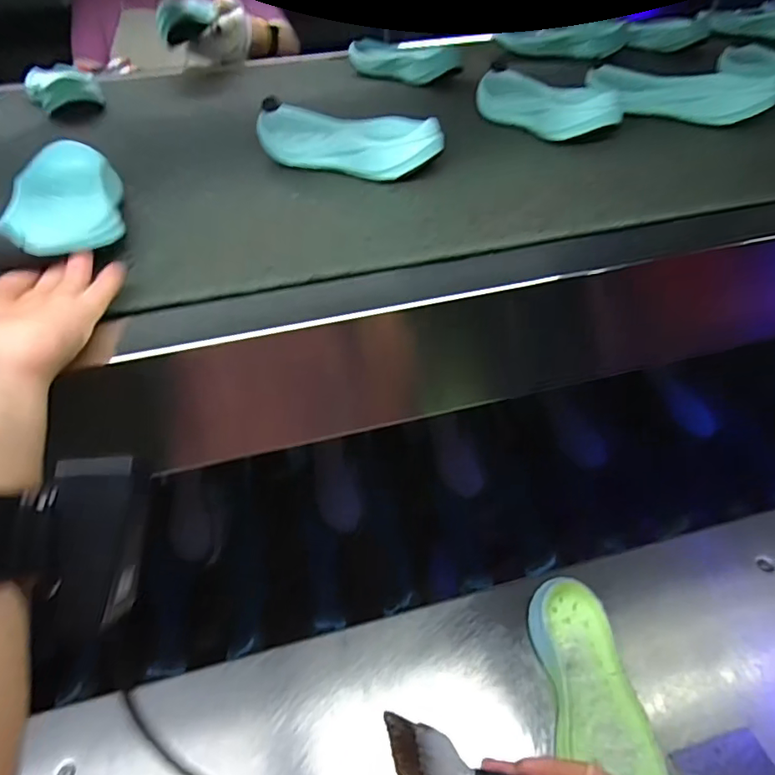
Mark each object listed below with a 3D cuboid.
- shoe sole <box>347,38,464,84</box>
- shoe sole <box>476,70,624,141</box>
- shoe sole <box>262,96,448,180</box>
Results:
[{"bbox_3d":[0.015,-0.466,0.741,0.069,0.036,0.187,-33,49,-29],"label":"shoe sole"},{"bbox_3d":[0.157,-0.297,0.550,0.062,0.043,0.182,-19,44,-16],"label":"shoe sole"},{"bbox_3d":[-0.047,-0.228,0.484,0.197,0.044,0.063,21,47,25],"label":"shoe sole"}]

